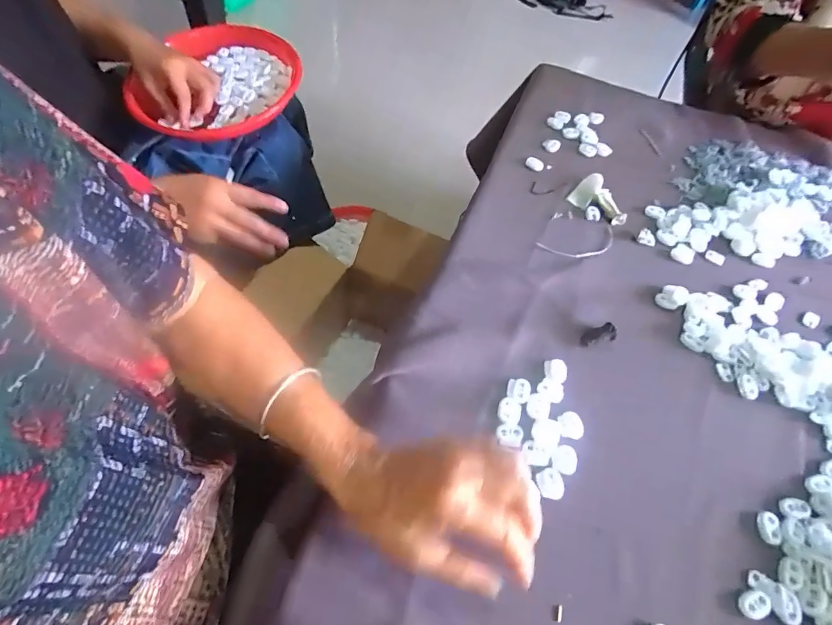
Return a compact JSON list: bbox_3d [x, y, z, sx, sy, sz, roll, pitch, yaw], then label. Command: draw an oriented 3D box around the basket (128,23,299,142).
[{"bbox_3d":[-0.302,-0.361,0.705,0.211,0.042,0.241,12,57,3],"label":"basket"}]

